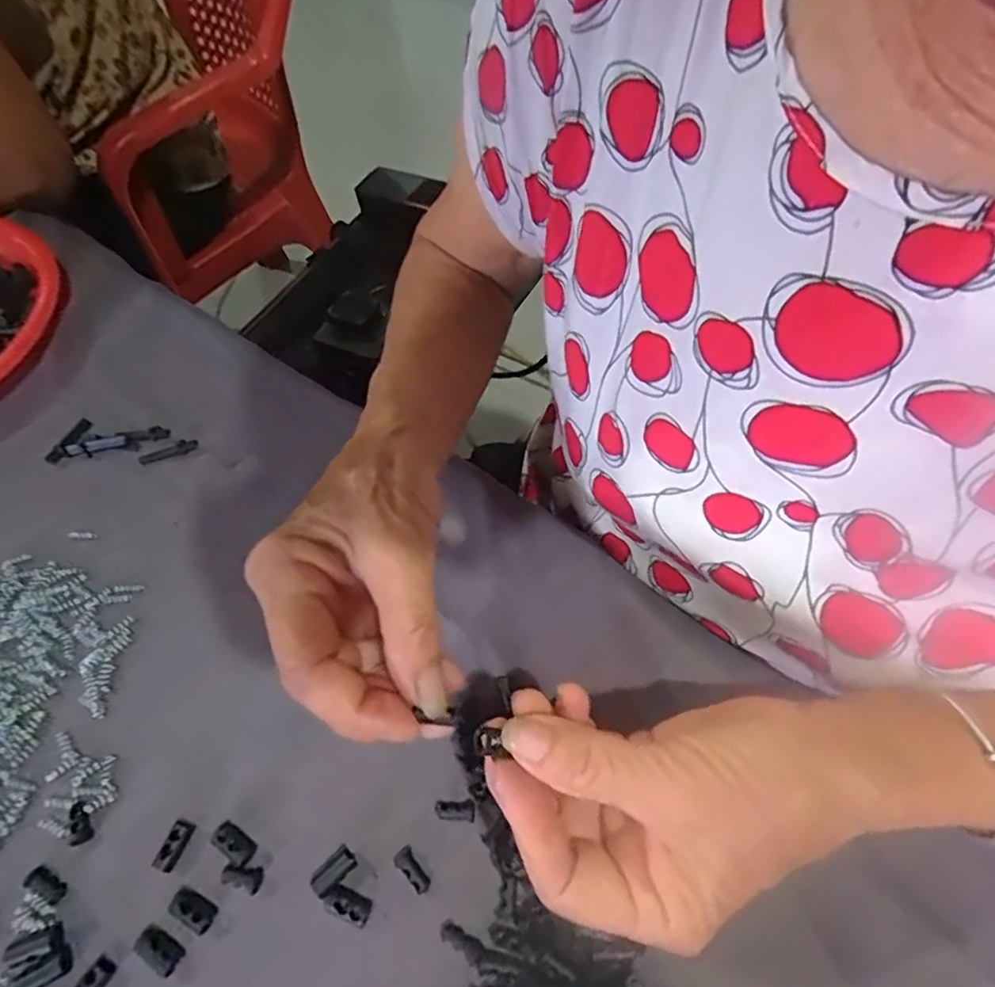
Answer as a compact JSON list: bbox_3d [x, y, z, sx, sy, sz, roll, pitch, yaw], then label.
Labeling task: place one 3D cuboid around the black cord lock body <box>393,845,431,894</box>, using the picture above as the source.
[{"bbox_3d":[-0.036,0.160,0.255,0.008,0.007,0.019,-37,65,-20],"label":"black cord lock body"}]

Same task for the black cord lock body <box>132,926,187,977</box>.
[{"bbox_3d":[-0.138,0.185,0.243,0.021,0.005,0.012,26,63,16],"label":"black cord lock body"}]

